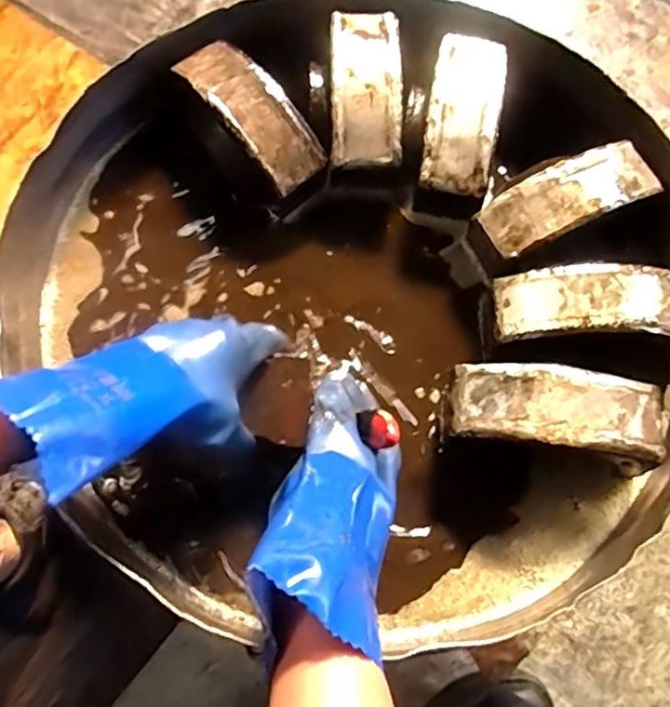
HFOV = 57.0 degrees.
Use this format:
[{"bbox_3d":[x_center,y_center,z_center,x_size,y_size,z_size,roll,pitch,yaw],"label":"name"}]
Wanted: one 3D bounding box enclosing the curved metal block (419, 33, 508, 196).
[{"bbox_3d":[0.113,-0.212,0.535,0.058,0.022,0.151,12,74,4],"label":"curved metal block"}]

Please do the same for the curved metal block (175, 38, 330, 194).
[{"bbox_3d":[-0.071,-0.209,0.532,0.054,0.030,0.145,-41,78,-11],"label":"curved metal block"}]

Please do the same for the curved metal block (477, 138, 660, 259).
[{"bbox_3d":[0.194,-0.132,0.510,0.146,0.026,0.063,-24,75,-7],"label":"curved metal block"}]

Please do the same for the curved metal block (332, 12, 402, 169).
[{"bbox_3d":[0.028,-0.233,0.540,0.058,0.026,0.144,0,73,0],"label":"curved metal block"}]

